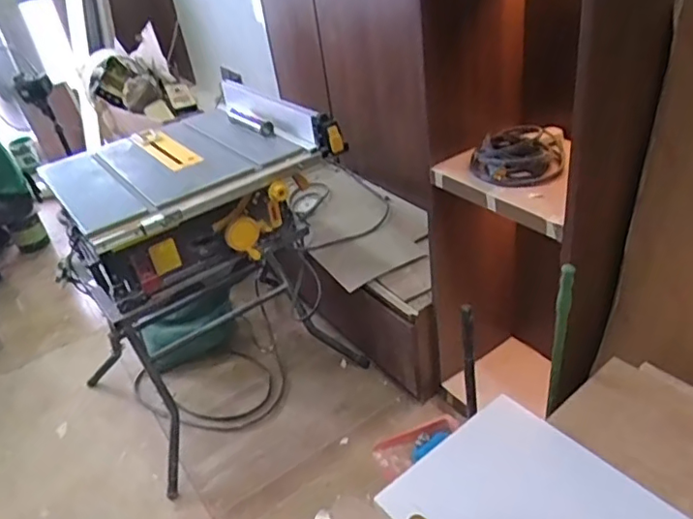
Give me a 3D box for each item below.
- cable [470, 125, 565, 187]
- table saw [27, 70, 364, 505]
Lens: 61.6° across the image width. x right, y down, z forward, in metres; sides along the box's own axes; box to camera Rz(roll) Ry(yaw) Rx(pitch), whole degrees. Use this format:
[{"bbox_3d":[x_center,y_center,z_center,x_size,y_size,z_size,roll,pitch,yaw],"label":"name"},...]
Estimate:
[{"bbox_3d":[0.410,-0.253,1.393,0.213,0.076,0.233,2,35,15],"label":"cable"},{"bbox_3d":[-0.451,0.039,1.894,0.828,0.907,0.657,-21,36,-19],"label":"table saw"}]

